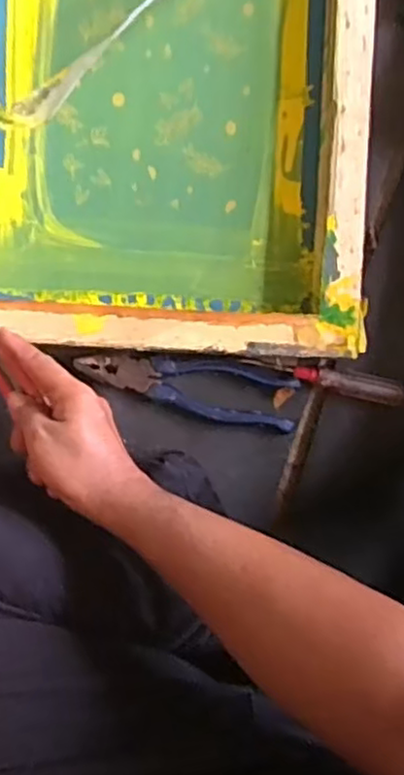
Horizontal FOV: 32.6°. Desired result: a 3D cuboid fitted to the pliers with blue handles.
[{"bbox_3d":[-0.012,-0.003,0.615,0.194,0.015,0.050,12,89,-6],"label":"pliers with blue handles"}]

